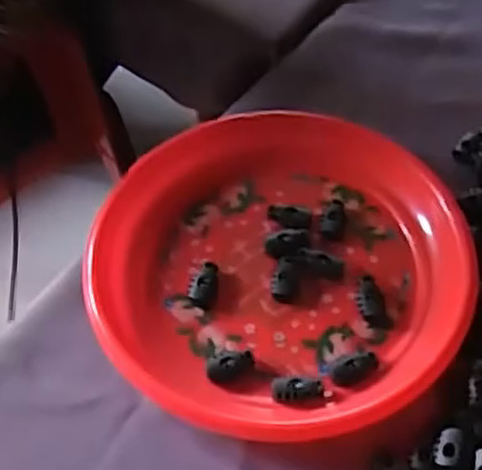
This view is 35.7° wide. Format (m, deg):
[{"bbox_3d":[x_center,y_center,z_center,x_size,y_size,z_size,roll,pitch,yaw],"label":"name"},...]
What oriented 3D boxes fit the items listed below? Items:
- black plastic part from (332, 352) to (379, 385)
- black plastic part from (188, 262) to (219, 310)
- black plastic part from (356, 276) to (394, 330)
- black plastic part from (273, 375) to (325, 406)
[{"bbox_3d":[0.066,0.075,0.427,0.028,0.009,0.014,-23,57,-12],"label":"black plastic part"},{"bbox_3d":[-0.022,0.030,0.465,0.018,0.007,0.030,8,56,9],"label":"black plastic part"},{"bbox_3d":[0.079,0.039,0.449,0.018,0.012,0.032,-12,56,-5],"label":"black plastic part"},{"bbox_3d":[0.032,0.087,0.419,0.029,0.013,0.012,4,56,6],"label":"black plastic part"}]

